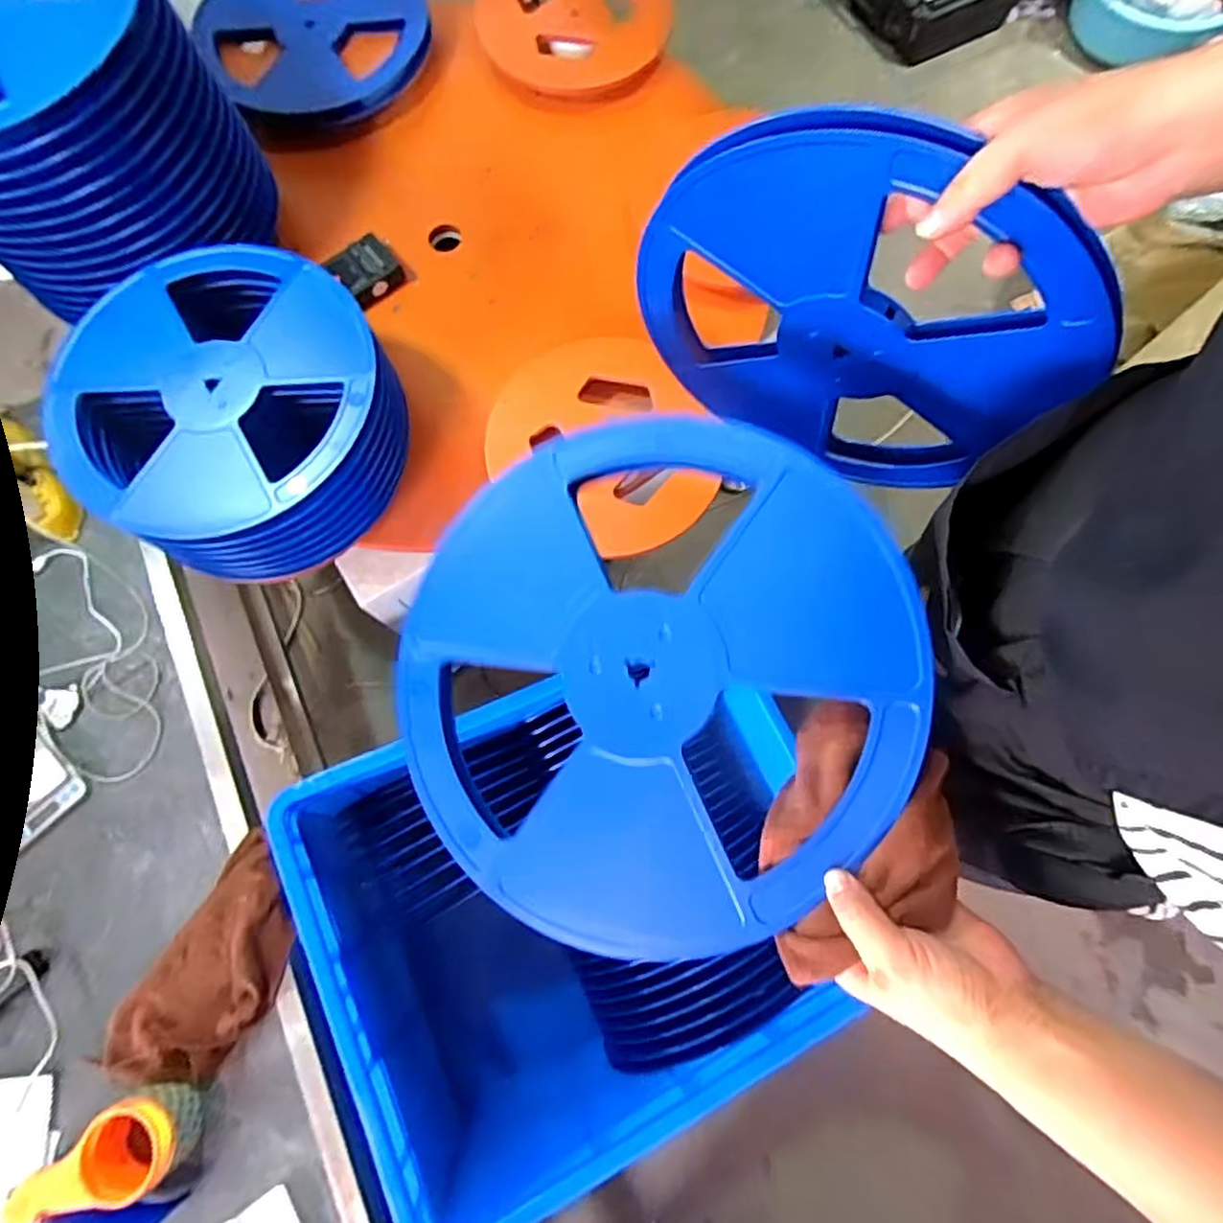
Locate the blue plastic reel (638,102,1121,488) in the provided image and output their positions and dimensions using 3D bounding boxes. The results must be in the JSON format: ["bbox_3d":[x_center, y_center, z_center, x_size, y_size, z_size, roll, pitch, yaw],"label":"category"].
[{"bbox_3d":[0.157,-0.196,0.476,0.284,0.289,0.022,27,77,7],"label":"blue plastic reel"}]

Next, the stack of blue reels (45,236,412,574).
[{"bbox_3d":[-0.390,-0.210,0.725,0.308,0.120,0.317,-25,76,-6],"label":"stack of blue reels"}]

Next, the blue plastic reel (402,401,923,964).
[{"bbox_3d":[0.018,0.038,0.415,0.311,0.014,0.317,-2,81,14],"label":"blue plastic reel"}]

